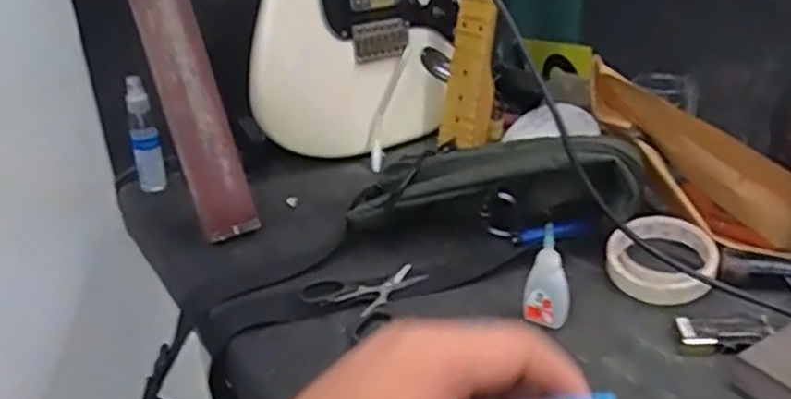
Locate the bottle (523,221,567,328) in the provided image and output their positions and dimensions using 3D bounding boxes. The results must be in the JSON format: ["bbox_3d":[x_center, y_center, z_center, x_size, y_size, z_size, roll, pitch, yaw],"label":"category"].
[{"bbox_3d":[0.119,0.062,0.575,0.032,0.082,0.016,-1,27,5],"label":"bottle"}]

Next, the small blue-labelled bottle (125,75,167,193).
[{"bbox_3d":[-0.276,-0.069,0.802,0.030,0.136,0.026,-14,29,-19],"label":"small blue-labelled bottle"}]

